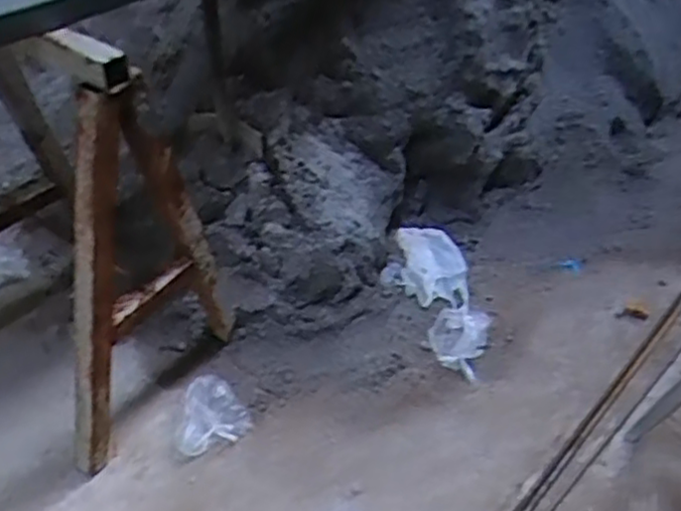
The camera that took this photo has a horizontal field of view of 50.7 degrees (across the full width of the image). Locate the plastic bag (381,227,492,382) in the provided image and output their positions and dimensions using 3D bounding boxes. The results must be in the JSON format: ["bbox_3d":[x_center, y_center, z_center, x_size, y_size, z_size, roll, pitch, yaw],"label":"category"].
[{"bbox_3d":[0.254,0.112,1.947,0.262,0.088,0.491,-4,43,-11],"label":"plastic bag"}]

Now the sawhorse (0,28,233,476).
[{"bbox_3d":[-0.578,-0.078,1.462,0.520,0.831,0.463,24,45,19],"label":"sawhorse"}]

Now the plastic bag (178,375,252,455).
[{"bbox_3d":[-0.307,0.359,1.624,0.169,0.045,0.168,-25,50,-30],"label":"plastic bag"}]

